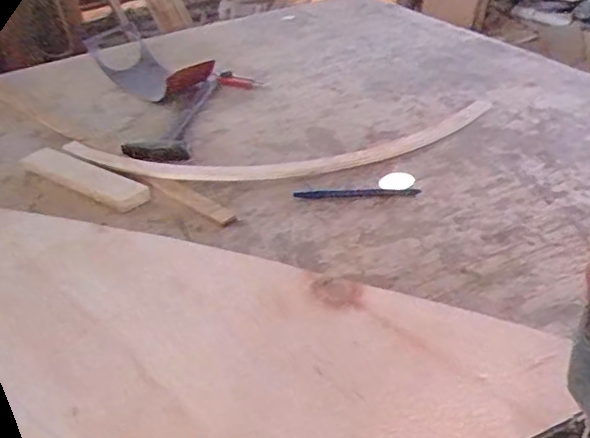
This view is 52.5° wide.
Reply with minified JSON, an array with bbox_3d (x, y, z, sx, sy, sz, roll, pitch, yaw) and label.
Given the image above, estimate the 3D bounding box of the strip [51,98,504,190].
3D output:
[{"bbox_3d":[-0.019,-0.096,0.816,0.603,0.019,0.167,-6,32,0],"label":"strip"}]

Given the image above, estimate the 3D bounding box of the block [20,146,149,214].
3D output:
[{"bbox_3d":[-0.288,-0.057,0.805,0.243,0.016,0.048,18,40,33],"label":"block"}]

